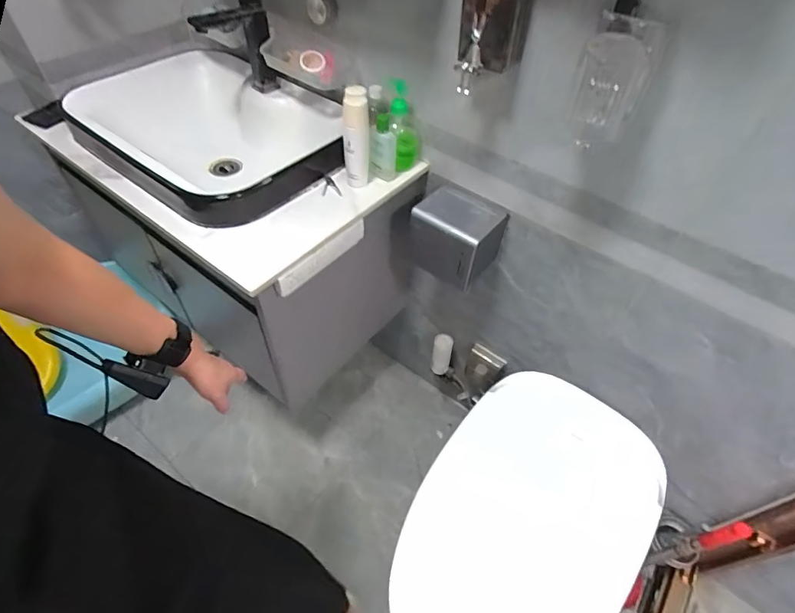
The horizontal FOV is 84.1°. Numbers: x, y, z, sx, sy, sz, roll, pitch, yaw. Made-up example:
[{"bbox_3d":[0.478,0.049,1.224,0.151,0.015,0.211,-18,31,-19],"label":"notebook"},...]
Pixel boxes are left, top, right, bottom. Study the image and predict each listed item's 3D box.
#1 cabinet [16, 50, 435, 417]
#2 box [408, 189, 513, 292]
[{"bbox_3d":[-0.386,-0.245,1.049,0.776,0.469,0.445,32,56,22],"label":"cabinet"},{"bbox_3d":[0.121,-0.147,0.906,0.169,0.148,0.121,29,55,19],"label":"box"}]

